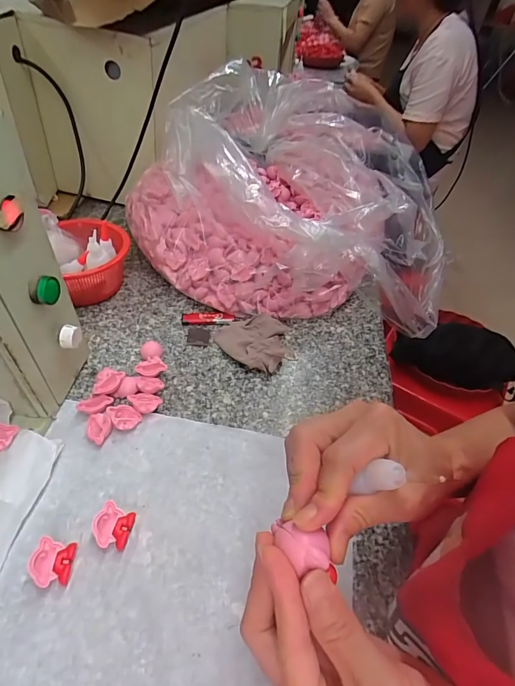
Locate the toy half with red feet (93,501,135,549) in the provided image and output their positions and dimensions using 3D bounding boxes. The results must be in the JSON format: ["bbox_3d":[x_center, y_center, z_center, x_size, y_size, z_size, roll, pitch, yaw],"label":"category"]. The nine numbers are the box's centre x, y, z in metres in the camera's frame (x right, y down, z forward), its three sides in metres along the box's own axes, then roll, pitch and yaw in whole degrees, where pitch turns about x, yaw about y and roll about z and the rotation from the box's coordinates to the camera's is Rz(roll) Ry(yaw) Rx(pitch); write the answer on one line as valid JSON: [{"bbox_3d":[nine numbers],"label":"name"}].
[{"bbox_3d":[-0.131,0.166,0.351,0.035,0.012,0.035,8,47,-9],"label":"toy half with red feet"}]

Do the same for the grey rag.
[{"bbox_3d":[0.002,-0.003,0.529,0.095,0.021,0.096,-31,55,-30],"label":"grey rag"}]

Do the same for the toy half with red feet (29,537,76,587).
[{"bbox_3d":[-0.174,0.186,0.328,0.032,0.016,0.035,2,45,-3],"label":"toy half with red feet"}]

